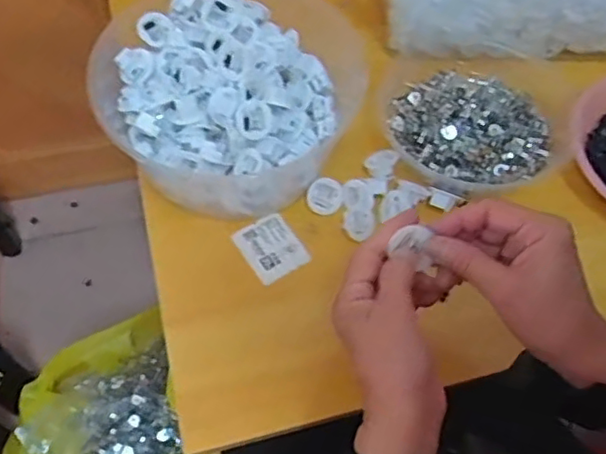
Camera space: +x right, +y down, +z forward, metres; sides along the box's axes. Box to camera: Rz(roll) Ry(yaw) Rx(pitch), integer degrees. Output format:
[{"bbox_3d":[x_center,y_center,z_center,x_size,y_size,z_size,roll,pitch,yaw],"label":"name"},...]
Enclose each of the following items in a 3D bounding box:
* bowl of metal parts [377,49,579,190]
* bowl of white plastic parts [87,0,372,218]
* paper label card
[{"bbox_3d":[0.179,-0.103,0.639,0.197,0.048,0.186,1,60,-2],"label":"bowl of metal parts"},{"bbox_3d":[-0.066,-0.135,0.585,0.224,0.088,0.220,1,60,-2],"label":"bowl of white plastic parts"},{"bbox_3d":[-0.027,0.018,0.551,0.049,0.007,0.058,-25,64,-20],"label":"paper label card"}]

